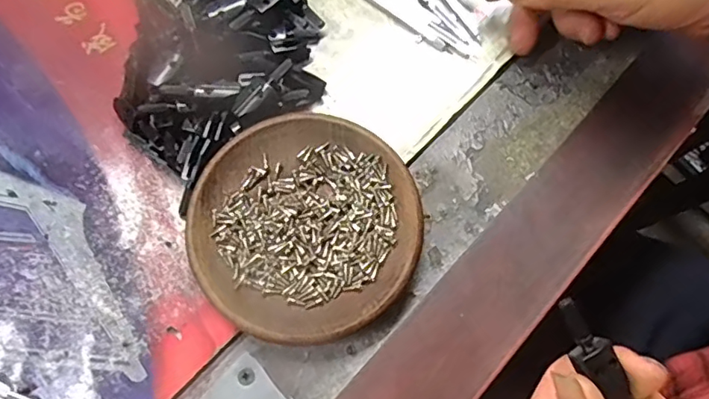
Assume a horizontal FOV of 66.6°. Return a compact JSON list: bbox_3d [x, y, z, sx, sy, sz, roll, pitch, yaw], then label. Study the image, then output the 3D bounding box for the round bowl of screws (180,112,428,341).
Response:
[{"bbox_3d":[-0.025,0.013,0.277,0.111,0.016,0.112,0,72,0],"label":"round bowl of screws"}]

